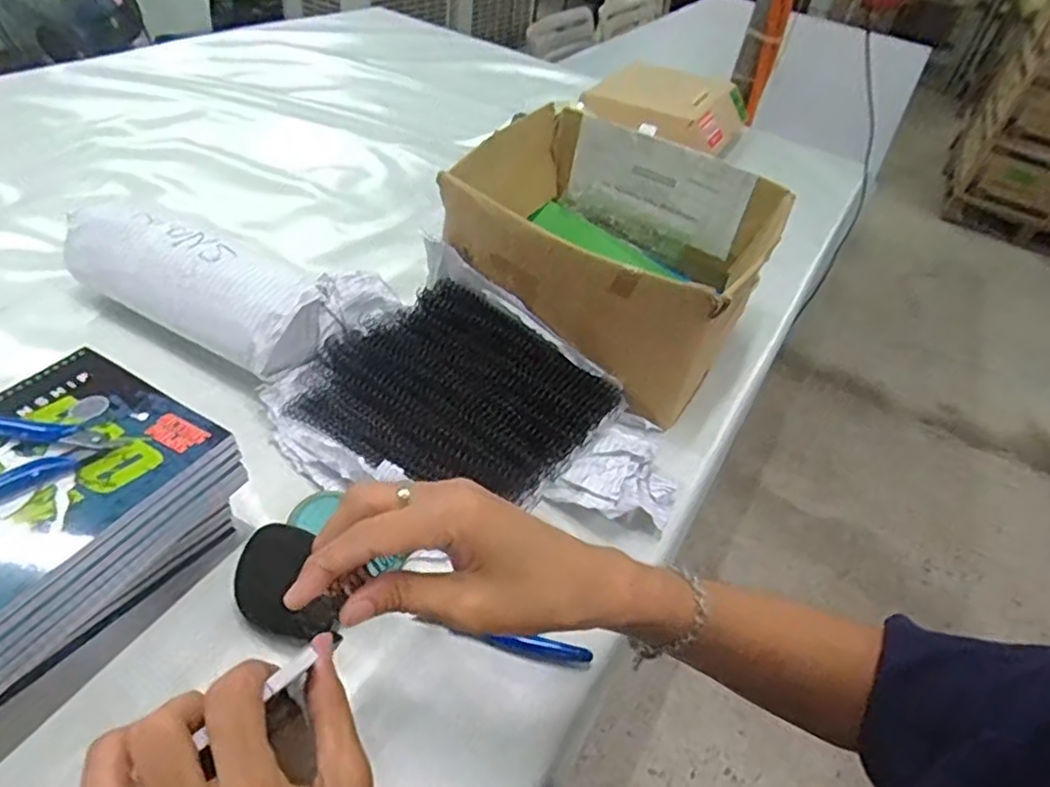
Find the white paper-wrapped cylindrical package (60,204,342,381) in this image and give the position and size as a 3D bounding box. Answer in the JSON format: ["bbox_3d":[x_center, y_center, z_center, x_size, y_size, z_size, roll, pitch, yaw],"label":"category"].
[{"bbox_3d":[-0.314,-0.102,0.630,0.253,0.093,0.087,24,44,15],"label":"white paper-wrapped cylindrical package"}]

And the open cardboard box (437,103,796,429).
[{"bbox_3d":[0.082,-0.163,0.715,0.328,0.140,0.273,26,45,17],"label":"open cardboard box"}]

